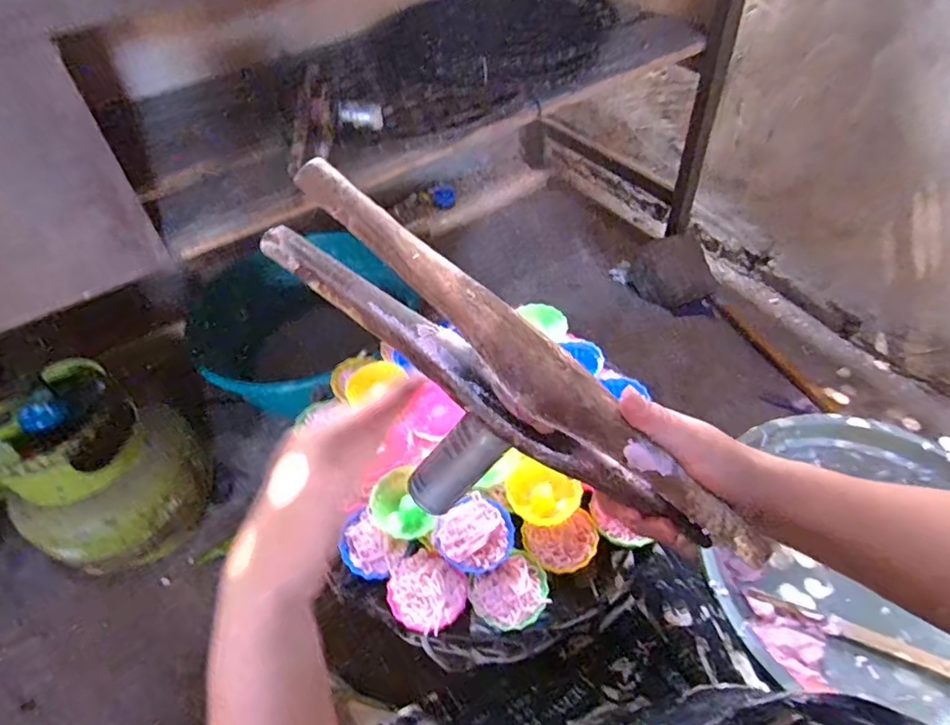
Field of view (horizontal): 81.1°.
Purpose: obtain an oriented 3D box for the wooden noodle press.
[{"bbox_3d":[0.009,0.034,0.317,0.308,0.100,0.078,40,57,-6],"label":"wooden noodle press"}]

